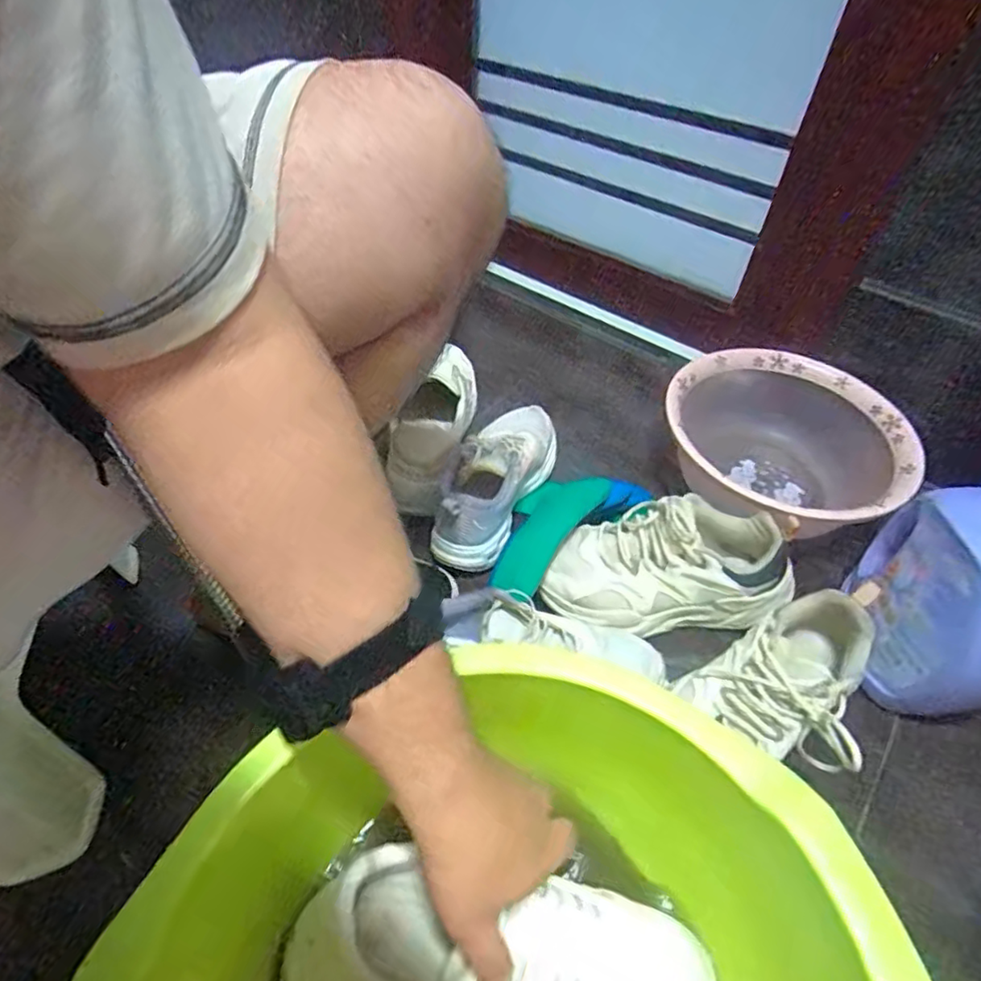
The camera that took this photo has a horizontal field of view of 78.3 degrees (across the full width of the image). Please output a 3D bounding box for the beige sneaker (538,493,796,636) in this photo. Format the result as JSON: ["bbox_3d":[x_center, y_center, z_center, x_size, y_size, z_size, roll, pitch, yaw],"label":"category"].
[{"bbox_3d":[0.187,0.073,0.627,0.252,0.109,0.103,-4,49,-6],"label":"beige sneaker"}]

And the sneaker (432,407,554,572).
[{"bbox_3d":[0.012,-0.026,0.711,0.086,0.090,0.245,17,50,12],"label":"sneaker"}]

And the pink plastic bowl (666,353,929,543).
[{"bbox_3d":[0.358,-0.035,0.761,0.284,0.121,0.305,19,50,13],"label":"pink plastic bowl"}]

